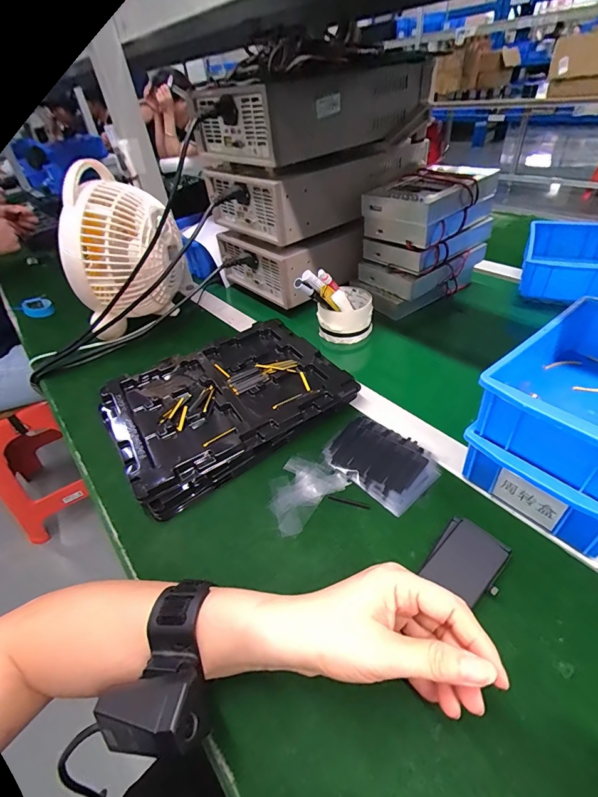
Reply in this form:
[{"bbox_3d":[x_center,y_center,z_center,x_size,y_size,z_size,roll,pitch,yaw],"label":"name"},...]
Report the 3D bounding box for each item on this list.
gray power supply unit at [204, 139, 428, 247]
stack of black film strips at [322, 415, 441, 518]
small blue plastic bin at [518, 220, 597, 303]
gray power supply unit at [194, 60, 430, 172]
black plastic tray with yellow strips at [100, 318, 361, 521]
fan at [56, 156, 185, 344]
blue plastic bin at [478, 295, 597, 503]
[{"bbox_3d":[0.028,-0.373,0.646,0.313,0.090,0.197,-34,47,-26],"label":"gray power supply unit"},{"bbox_3d":[0.086,0.064,0.397,0.080,0.006,0.109,-34,49,-27],"label":"stack of black film strips"},{"bbox_3d":[0.468,-0.243,0.646,0.131,0.059,0.199,15,47,25],"label":"small blue plastic bin"},{"bbox_3d":[0.025,-0.449,0.580,0.324,0.089,0.203,-34,47,-26],"label":"gray power supply unit"},{"bbox_3d":[-0.088,-0.004,0.461,0.270,0.028,0.199,-28,47,-22],"label":"black plastic tray with yellow strips"},{"bbox_3d":[-0.262,-0.225,0.566,0.165,0.200,0.159,-24,44,-16],"label":"fan"},{"bbox_3d":[0.263,-0.011,0.318,0.199,0.062,0.127,-32,46,-24],"label":"blue plastic bin"}]

